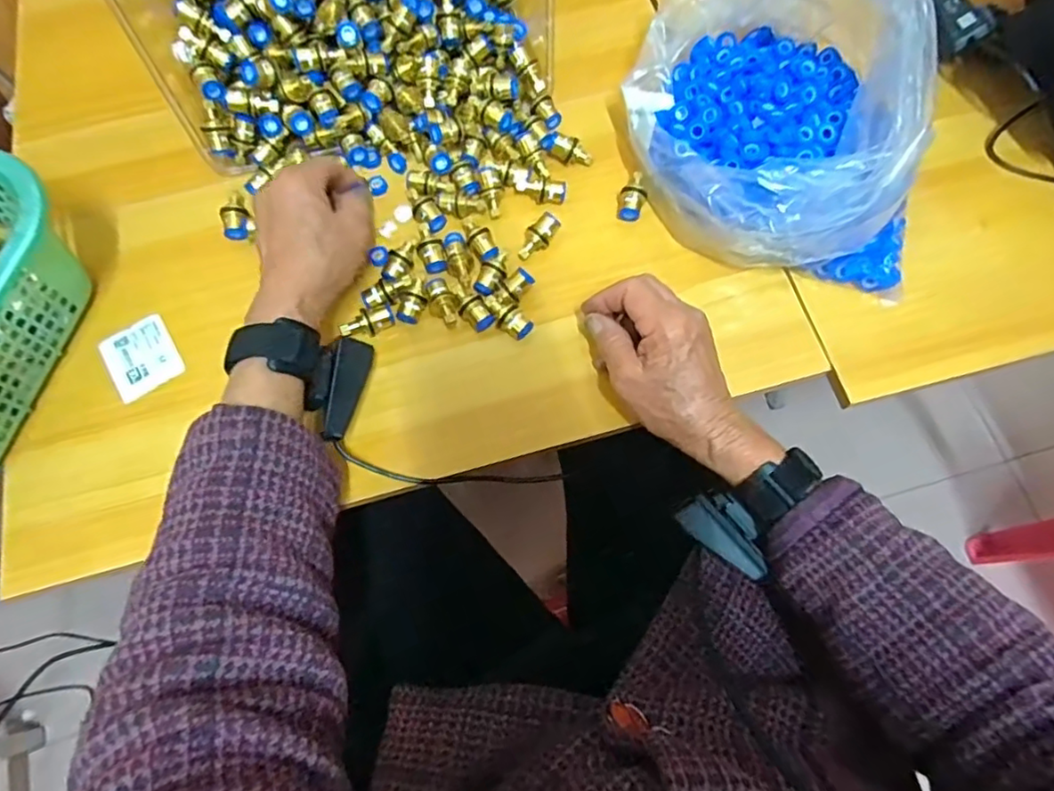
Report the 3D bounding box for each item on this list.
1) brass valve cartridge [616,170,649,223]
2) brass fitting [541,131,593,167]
[{"bbox_3d":[0.085,-0.161,0.481,0.022,0.021,0.038,11,71,5],"label":"brass valve cartridge"},{"bbox_3d":[0.035,-0.205,0.492,0.044,0.018,0.015,20,72,-12],"label":"brass fitting"}]

